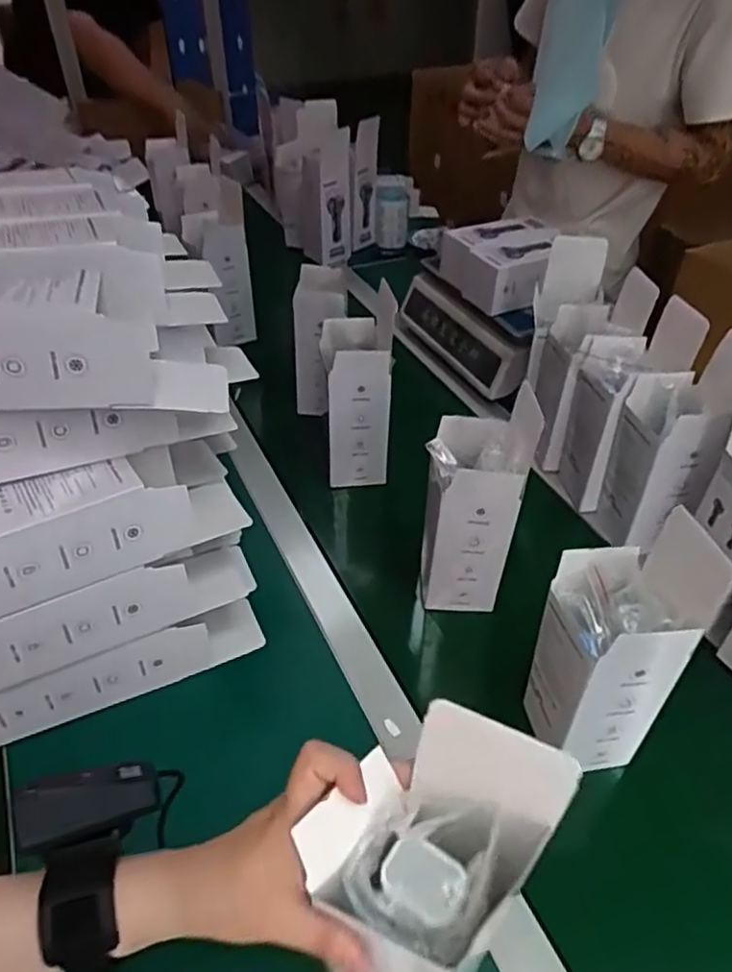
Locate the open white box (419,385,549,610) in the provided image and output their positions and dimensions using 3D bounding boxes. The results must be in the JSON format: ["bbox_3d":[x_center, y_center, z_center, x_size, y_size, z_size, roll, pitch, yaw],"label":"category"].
[{"bbox_3d":[0.102,0.018,0.646,0.084,0.232,0.072,4,42,3],"label":"open white box"}]

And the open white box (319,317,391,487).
[{"bbox_3d":[-0.014,-0.102,0.820,0.075,0.184,0.095,-3,43,-5],"label":"open white box"}]

